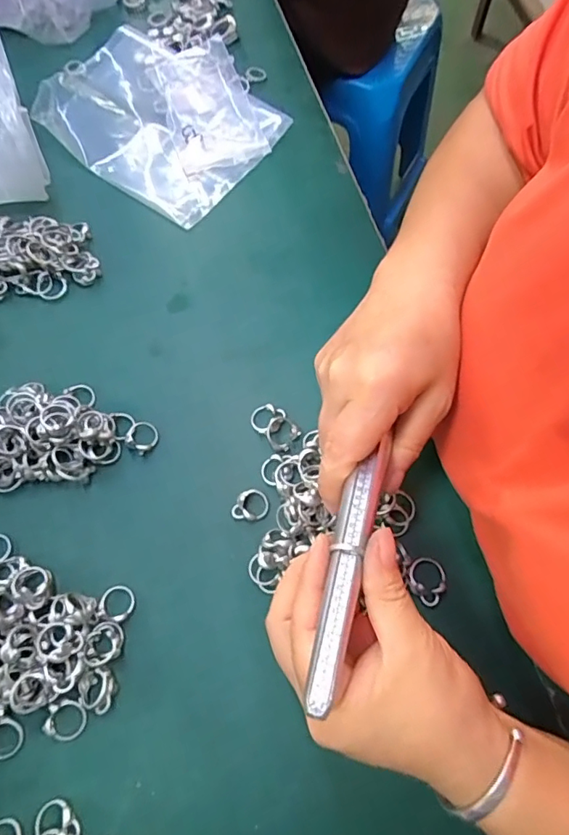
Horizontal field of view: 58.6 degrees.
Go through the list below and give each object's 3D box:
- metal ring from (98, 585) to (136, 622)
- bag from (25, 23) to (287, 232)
[{"bbox_3d":[-0.104,0.114,0.312,0.021,0.004,0.020,0,67,-1],"label":"metal ring"},{"bbox_3d":[-0.113,-0.283,0.474,0.209,0.036,0.168,34,70,13],"label":"bag"}]

